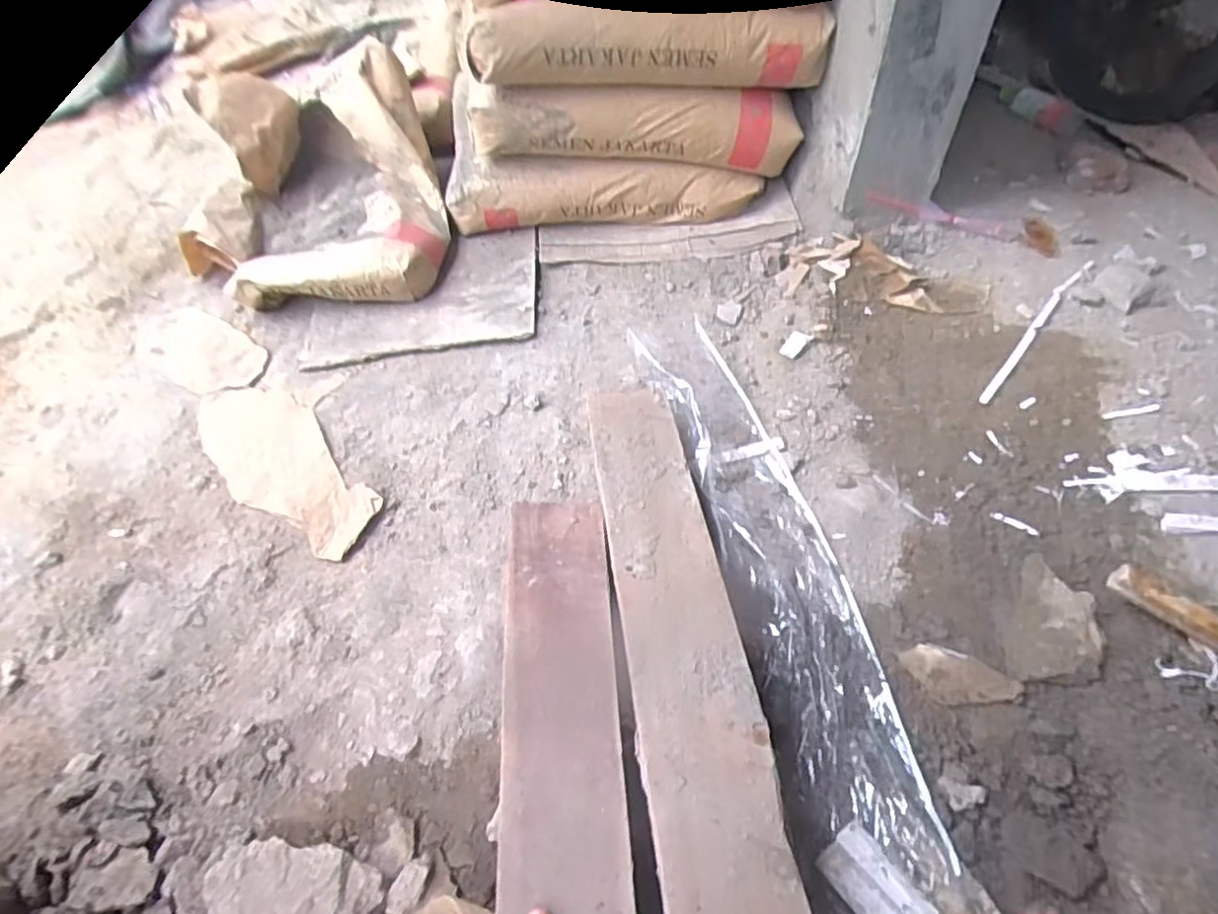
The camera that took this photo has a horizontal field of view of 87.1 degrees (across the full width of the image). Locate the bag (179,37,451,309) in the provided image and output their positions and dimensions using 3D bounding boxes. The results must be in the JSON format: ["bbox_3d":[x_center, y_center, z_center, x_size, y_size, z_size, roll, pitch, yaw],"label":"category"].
[{"bbox_3d":[-0.556,-0.510,1.163,0.456,0.251,0.526,-14,51,-11],"label":"bag"}]

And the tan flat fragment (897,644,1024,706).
[{"bbox_3d":[0.361,0.230,0.663,0.107,0.010,0.051,12,74,37],"label":"tan flat fragment"}]

